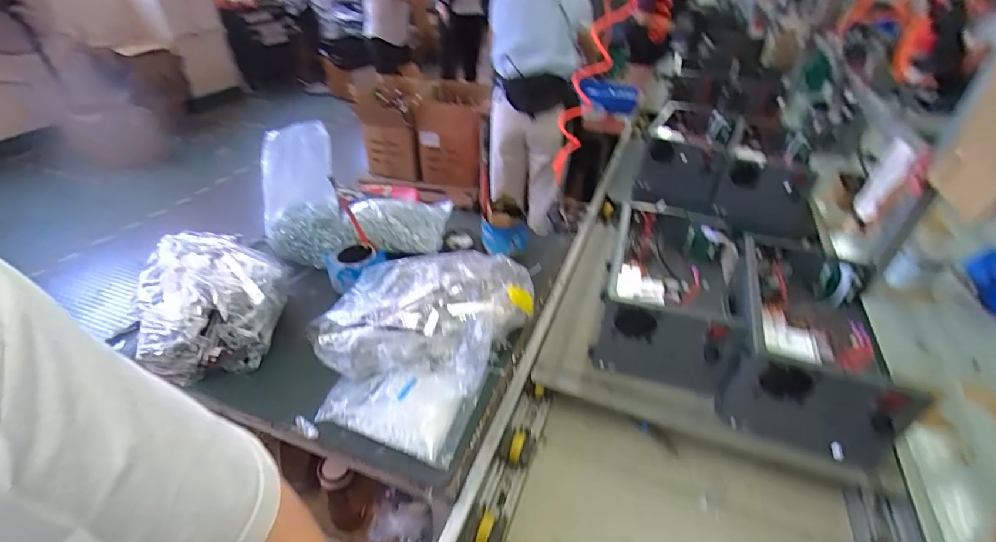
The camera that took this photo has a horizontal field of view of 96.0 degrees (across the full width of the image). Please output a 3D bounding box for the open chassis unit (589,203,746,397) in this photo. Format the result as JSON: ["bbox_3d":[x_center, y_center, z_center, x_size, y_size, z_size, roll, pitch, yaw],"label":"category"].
[{"bbox_3d":[0.347,0.037,0.917,0.241,0.169,0.364,12,39,15],"label":"open chassis unit"}]

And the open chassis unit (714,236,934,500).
[{"bbox_3d":[0.555,0.126,0.814,0.249,0.182,0.369,17,40,20],"label":"open chassis unit"}]

